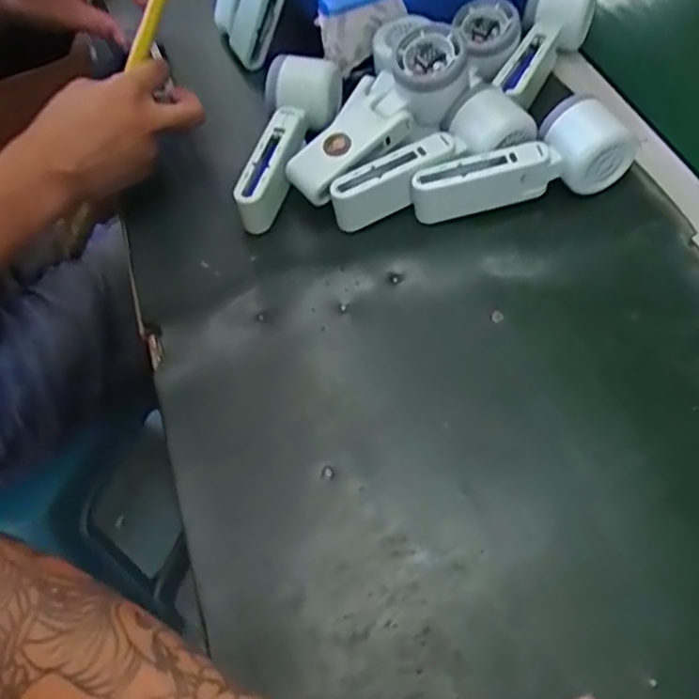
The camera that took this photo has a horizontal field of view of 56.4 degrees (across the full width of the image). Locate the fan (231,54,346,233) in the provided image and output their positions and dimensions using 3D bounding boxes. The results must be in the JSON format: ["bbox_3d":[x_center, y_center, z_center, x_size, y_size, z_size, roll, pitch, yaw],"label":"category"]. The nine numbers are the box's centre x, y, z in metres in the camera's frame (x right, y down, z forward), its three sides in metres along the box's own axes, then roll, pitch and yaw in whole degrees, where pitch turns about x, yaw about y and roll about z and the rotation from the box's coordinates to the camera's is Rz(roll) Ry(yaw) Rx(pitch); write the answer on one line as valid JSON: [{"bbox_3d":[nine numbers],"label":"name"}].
[{"bbox_3d":[-0.046,-0.168,0.531,0.066,0.050,0.159,4,58,7],"label":"fan"}]

